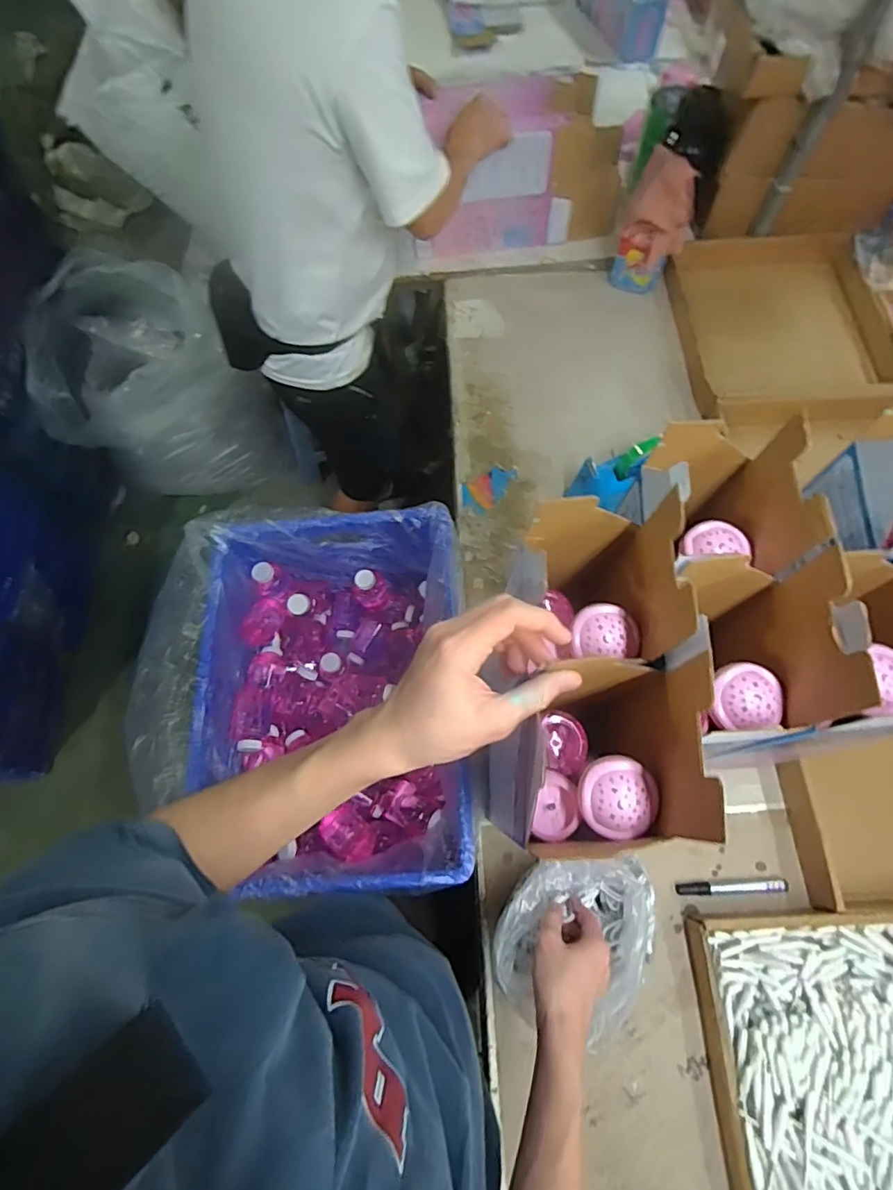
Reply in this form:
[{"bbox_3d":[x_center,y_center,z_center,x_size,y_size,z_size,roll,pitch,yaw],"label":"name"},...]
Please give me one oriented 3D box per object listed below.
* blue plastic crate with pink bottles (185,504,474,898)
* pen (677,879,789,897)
[{"bbox_3d":[-0.154,0.164,0.837,0.364,0.281,0.509,-3,69,1],"label":"blue plastic crate with pink bottles"},{"bbox_3d":[0.362,0.371,0.698,0.133,0.018,0.015,-4,69,0],"label":"pen"}]

